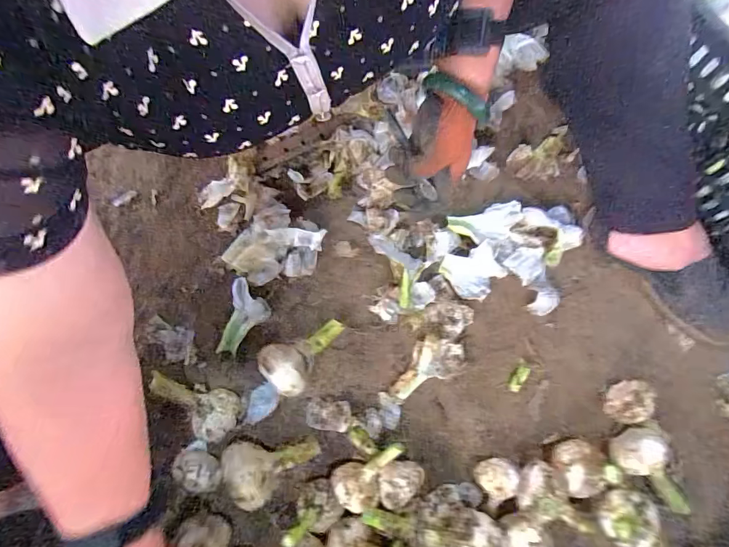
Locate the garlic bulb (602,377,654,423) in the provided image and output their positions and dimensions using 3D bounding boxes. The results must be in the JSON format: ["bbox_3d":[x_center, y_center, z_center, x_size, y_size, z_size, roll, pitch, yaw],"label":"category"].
[{"bbox_3d":[0.306,0.151,0.478,0.049,0.053,0.048,-6,63,0],"label":"garlic bulb"}]

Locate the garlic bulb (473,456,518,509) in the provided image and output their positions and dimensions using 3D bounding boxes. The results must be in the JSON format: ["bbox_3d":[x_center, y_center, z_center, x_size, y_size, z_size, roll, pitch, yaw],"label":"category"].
[{"bbox_3d":[0.145,0.228,0.450,0.042,0.042,0.047,-30,69,-11],"label":"garlic bulb"}]

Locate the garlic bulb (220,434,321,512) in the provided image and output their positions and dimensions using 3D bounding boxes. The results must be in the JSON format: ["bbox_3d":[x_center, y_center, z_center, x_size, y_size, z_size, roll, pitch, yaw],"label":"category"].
[{"bbox_3d":[-0.104,0.218,0.449,0.101,0.057,0.061,-6,63,0],"label":"garlic bulb"}]

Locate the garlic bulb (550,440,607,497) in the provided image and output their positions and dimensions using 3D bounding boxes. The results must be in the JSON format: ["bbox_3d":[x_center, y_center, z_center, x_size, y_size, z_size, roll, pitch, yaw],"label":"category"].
[{"bbox_3d":[0.238,0.216,0.453,0.054,0.044,0.064,37,72,16],"label":"garlic bulb"}]

